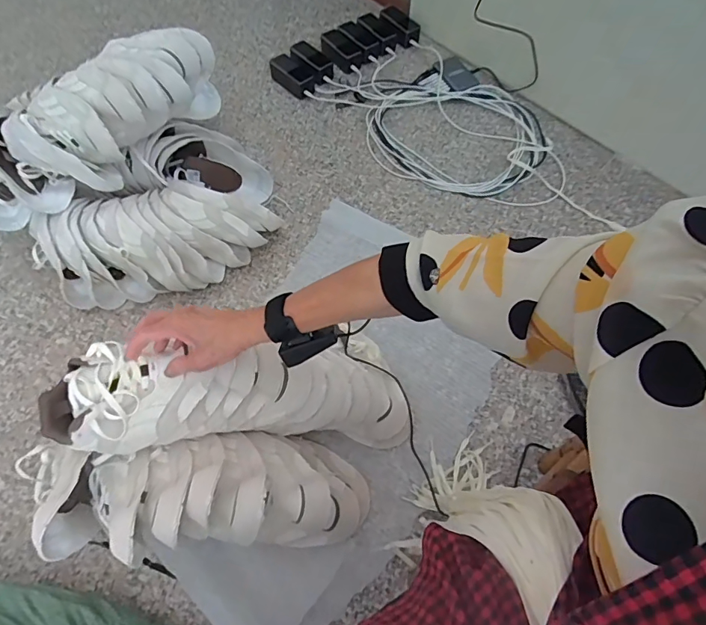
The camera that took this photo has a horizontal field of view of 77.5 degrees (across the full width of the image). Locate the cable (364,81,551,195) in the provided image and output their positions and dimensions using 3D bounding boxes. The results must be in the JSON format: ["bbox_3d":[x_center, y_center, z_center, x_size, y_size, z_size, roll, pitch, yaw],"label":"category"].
[{"bbox_3d":[0.262,-0.436,1.083,0.449,0.034,0.353,4,62,1],"label":"cable"}]

